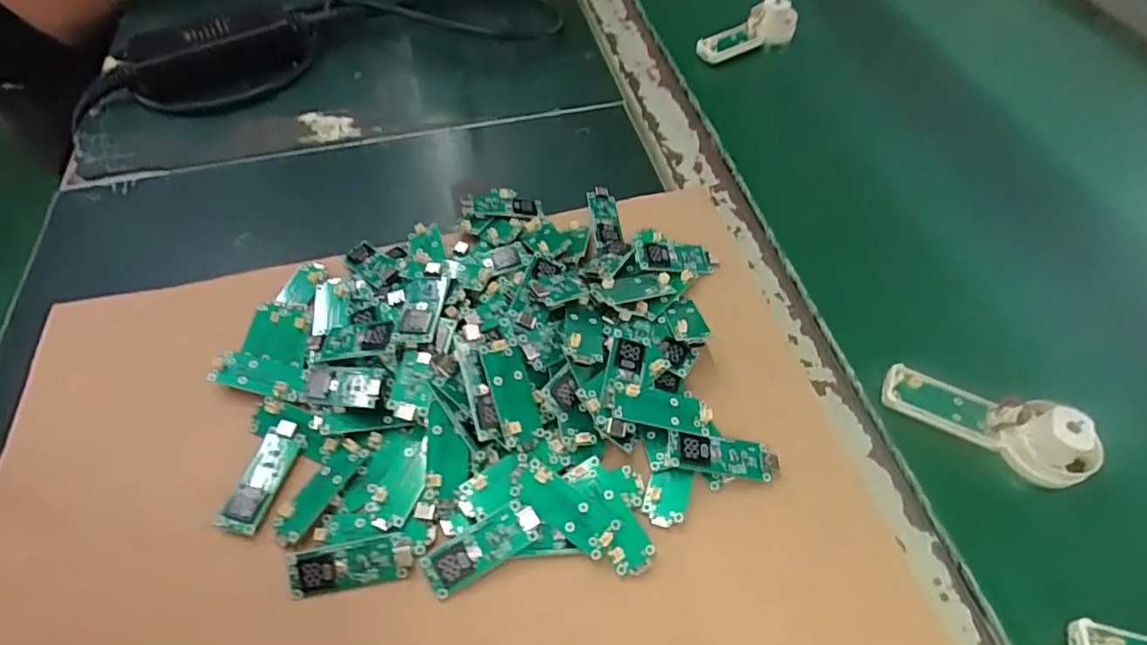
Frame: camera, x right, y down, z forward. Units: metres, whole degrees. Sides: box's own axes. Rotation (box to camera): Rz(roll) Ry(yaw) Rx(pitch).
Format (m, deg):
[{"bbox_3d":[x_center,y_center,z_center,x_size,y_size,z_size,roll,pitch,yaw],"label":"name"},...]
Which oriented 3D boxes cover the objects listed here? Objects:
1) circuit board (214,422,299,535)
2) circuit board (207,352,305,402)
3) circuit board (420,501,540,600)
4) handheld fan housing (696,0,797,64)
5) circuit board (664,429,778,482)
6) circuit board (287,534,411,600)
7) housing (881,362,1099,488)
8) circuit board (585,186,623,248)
[{"bbox_3d":[-0.145,0.071,0.267,0.018,0.005,0.051,11,57,9],"label":"circuit board"},{"bbox_3d":[-0.160,0.026,0.292,0.050,0.005,0.019,11,57,9],"label":"circuit board"},{"bbox_3d":[-0.039,0.095,0.243,0.050,0.004,0.019,-29,85,-8],"label":"circuit board"},{"bbox_3d":[0.144,-0.240,0.471,0.095,0.032,0.025,-31,61,-18],"label":"handheld fan housing"},{"bbox_3d":[0.068,0.062,0.265,0.050,0.011,0.018,4,56,4],"label":"circuit board"},{"bbox_3d":[-0.095,0.103,0.243,0.051,0.004,0.019,-10,90,-4],"label":"circuit board"},{"bbox_3d":[0.203,0.045,0.278,0.095,0.026,0.033,26,61,18],"label":"housing"},{"bbox_3d":[0.019,-0.063,0.349,0.018,0.009,0.049,-5,56,-2],"label":"circuit board"}]

